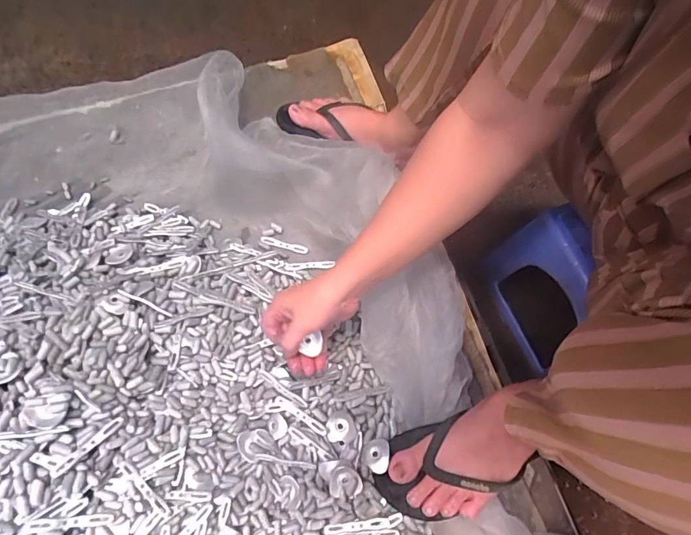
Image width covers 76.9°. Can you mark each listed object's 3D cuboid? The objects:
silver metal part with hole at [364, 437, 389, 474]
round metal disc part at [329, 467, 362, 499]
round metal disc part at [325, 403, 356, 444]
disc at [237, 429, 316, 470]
[{"bbox_3d":[0.036,0.212,0.493,0.028,0.007,0.035,12,68,3],"label":"silver metal part with hole"},{"bbox_3d":[0.000,0.236,0.477,0.035,0.012,0.030,6,68,1],"label":"round metal disc part"},{"bbox_3d":[-0.005,0.183,0.509,0.032,0.012,0.041,5,68,0],"label":"round metal disc part"},{"bbox_3d":[-0.078,0.207,0.493,0.089,0.010,0.032,12,68,3],"label":"disc"}]

